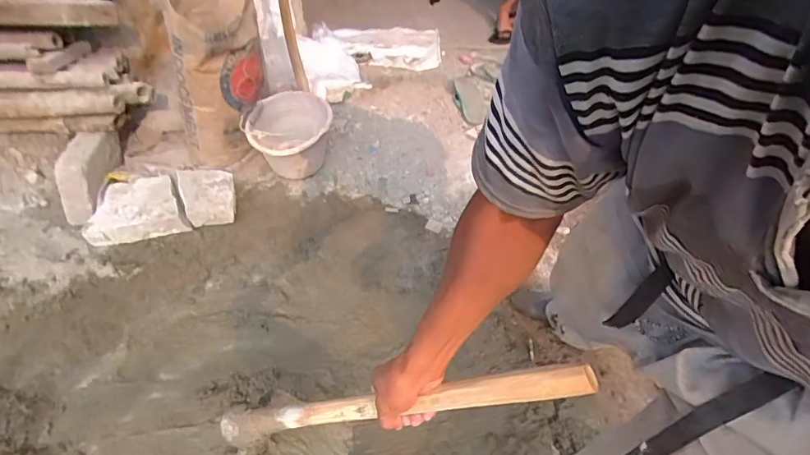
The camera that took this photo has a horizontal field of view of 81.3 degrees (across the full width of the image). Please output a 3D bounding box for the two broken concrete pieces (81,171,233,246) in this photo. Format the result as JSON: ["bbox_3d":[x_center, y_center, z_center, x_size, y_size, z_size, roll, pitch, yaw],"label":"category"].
[{"bbox_3d":[-0.731,-0.077,1.441,0.404,0.096,0.217,-7,45,-11],"label":"two broken concrete pieces"}]

